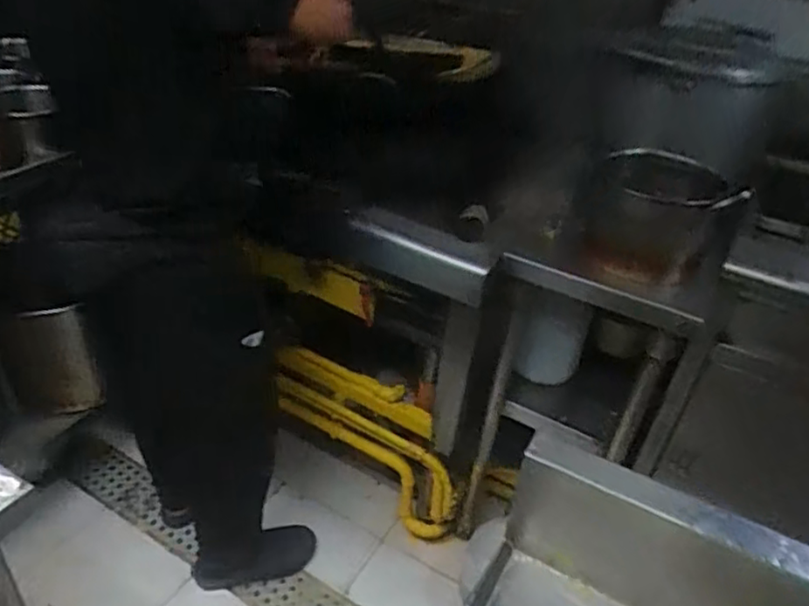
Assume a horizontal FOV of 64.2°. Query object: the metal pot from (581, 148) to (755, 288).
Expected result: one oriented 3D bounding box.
[{"bbox_3d":[0.426,-0.137,1.121,0.212,0.194,0.196,14,36,10],"label":"metal pot"}]

